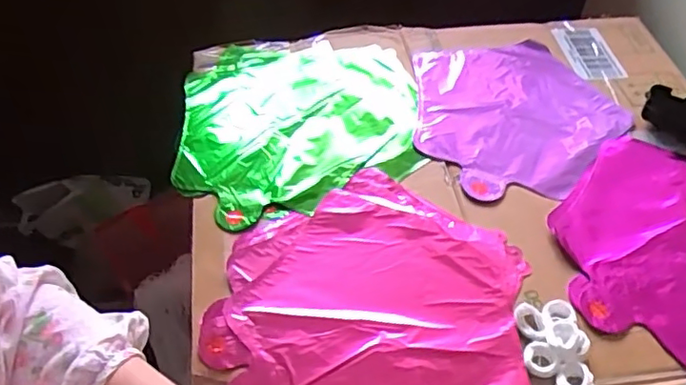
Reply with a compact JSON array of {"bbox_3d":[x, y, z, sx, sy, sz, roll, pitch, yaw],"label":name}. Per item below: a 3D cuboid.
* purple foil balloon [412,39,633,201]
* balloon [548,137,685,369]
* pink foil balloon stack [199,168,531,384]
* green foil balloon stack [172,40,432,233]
[{"bbox_3d":[0.191,-0.086,0.642,0.220,0.011,0.234,1,51,-2],"label":"purple foil balloon"},{"bbox_3d":[0.317,0.045,0.542,0.235,0.010,0.235,6,51,2],"label":"balloon"},{"bbox_3d":[0.023,0.087,0.493,0.245,0.011,0.237,8,52,3],"label":"pink foil balloon stack"},{"bbox_3d":[-0.045,-0.076,0.624,0.245,0.017,0.260,-2,52,-4],"label":"green foil balloon stack"}]

